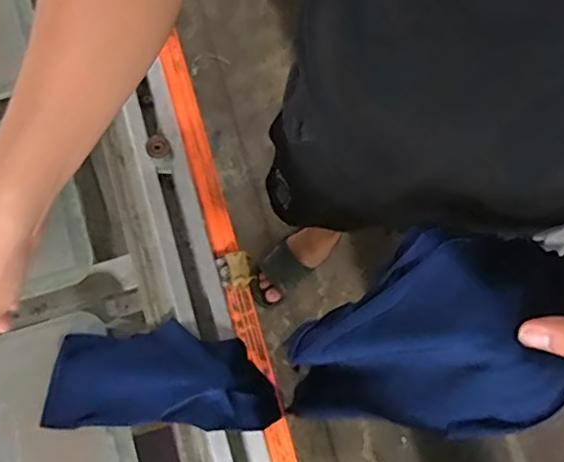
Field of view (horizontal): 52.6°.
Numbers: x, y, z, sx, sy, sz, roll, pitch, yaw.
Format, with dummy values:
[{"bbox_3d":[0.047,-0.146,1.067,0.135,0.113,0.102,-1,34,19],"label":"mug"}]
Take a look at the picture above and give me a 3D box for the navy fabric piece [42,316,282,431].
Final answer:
[{"bbox_3d":[-0.124,0.140,0.551,0.230,0.054,0.099,1,78,-1],"label":"navy fabric piece"}]

